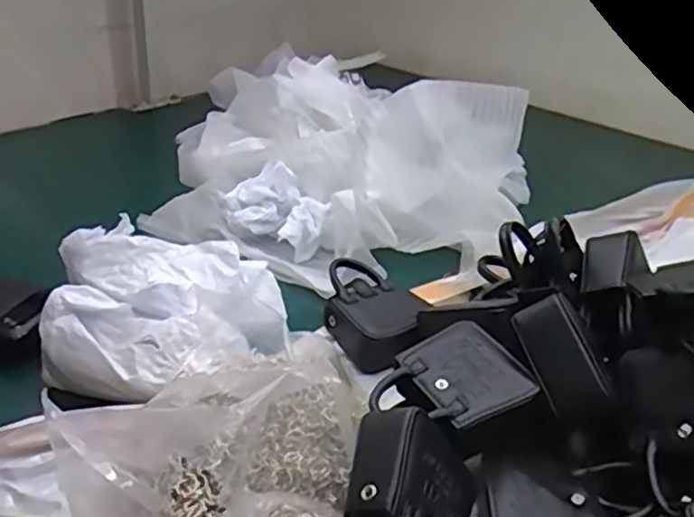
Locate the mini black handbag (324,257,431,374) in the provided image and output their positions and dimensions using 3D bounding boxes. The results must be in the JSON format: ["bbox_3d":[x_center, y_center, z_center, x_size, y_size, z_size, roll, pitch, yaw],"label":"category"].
[{"bbox_3d":[0.023,0.043,0.541,0.068,0.035,0.121,-12,32,-25],"label":"mini black handbag"}]

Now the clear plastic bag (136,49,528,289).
[{"bbox_3d":[-0.035,-0.124,0.718,0.368,0.145,0.290,18,32,26],"label":"clear plastic bag"}]

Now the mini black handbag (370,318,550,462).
[{"bbox_3d":[0.064,0.086,0.413,0.087,0.042,0.084,-14,33,-28],"label":"mini black handbag"}]

